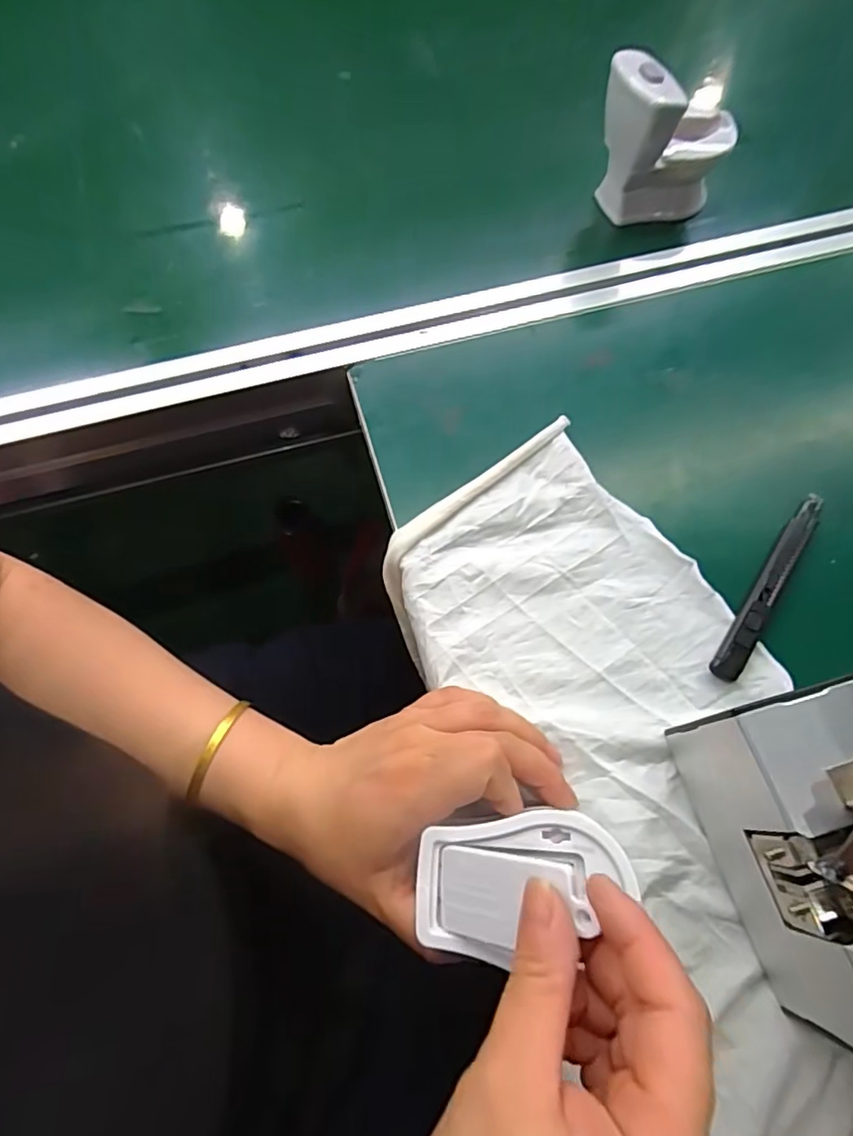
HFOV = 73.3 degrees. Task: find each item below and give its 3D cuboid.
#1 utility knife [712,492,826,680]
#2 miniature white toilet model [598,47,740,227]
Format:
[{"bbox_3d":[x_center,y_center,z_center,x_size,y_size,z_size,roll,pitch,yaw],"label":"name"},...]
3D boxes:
[{"bbox_3d":[0.201,0.009,0.336,0.015,0.012,0.137,34,70,14],"label":"utility knife"},{"bbox_3d":[0.184,-0.331,0.442,0.091,0.110,0.064,-29,62,-9],"label":"miniature white toilet model"}]

